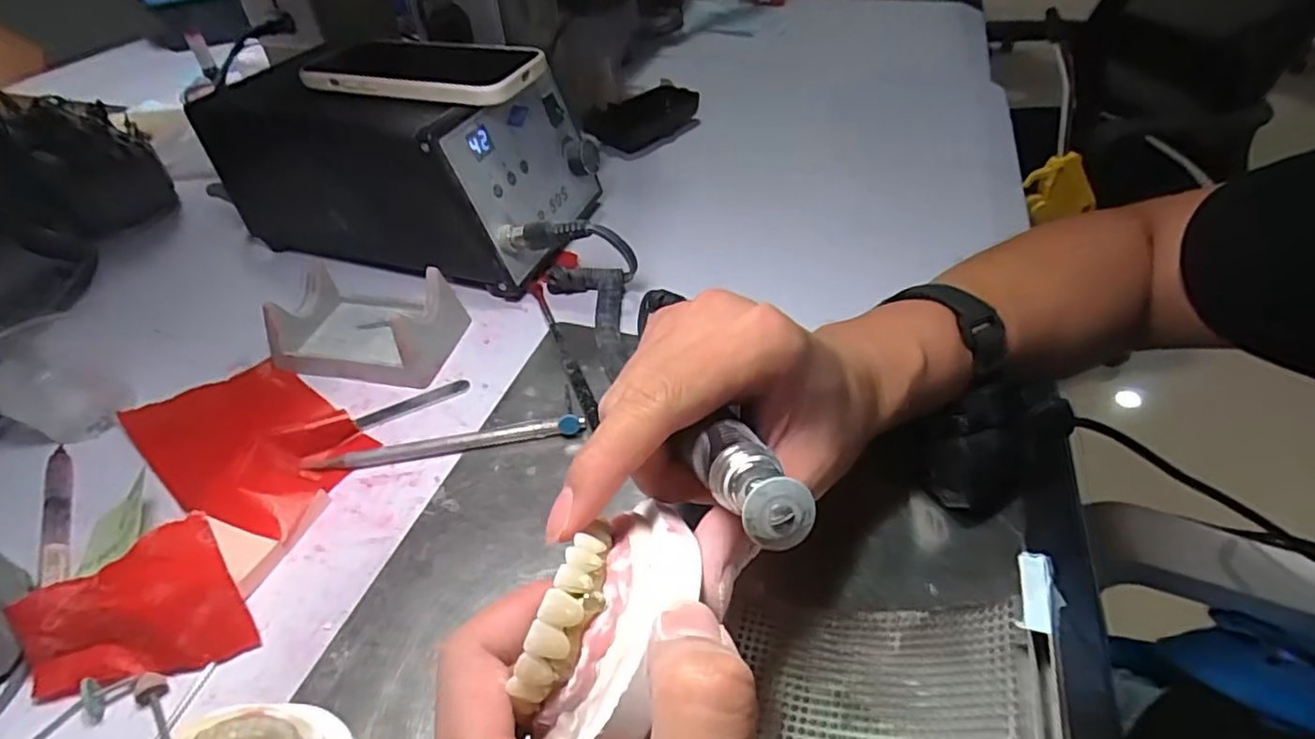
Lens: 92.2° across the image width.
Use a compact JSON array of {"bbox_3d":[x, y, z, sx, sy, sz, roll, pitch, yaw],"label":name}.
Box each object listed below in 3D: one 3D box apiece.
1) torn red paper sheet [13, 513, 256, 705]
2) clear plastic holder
[{"bbox_3d":[-0.206,0.095,0.246,0.078,0.056,0.007,-17,4,-6],"label":"torn red paper sheet"},{"bbox_3d":[-0.169,-0.030,0.381,0.105,0.038,0.072,5,44,8],"label":"clear plastic holder"}]

